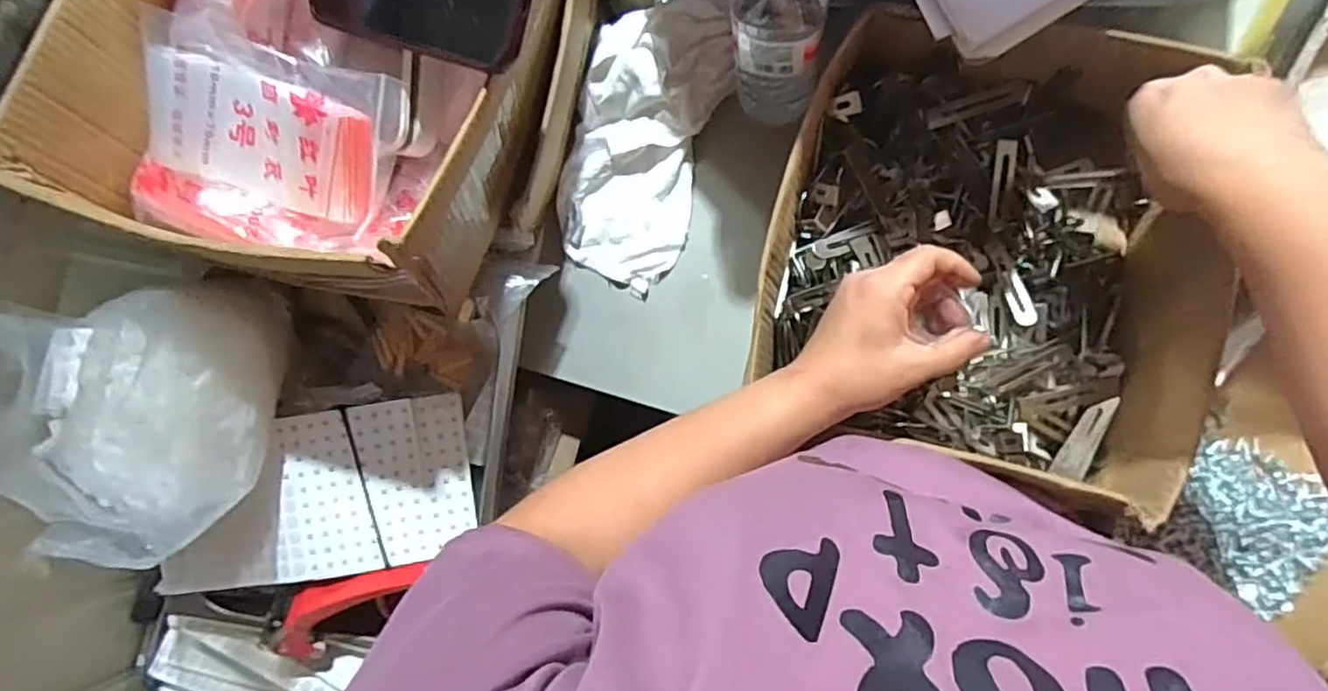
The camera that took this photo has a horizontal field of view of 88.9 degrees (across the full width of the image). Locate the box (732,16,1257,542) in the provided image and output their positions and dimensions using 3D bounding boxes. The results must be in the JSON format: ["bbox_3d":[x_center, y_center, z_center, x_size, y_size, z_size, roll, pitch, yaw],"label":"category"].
[{"bbox_3d":[0.222,-0.070,0.486,0.277,0.115,0.287,17,90,8],"label":"box"}]

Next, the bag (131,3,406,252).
[{"bbox_3d":[-0.261,-0.129,0.439,0.169,0.033,0.125,14,112,3],"label":"bag"}]

